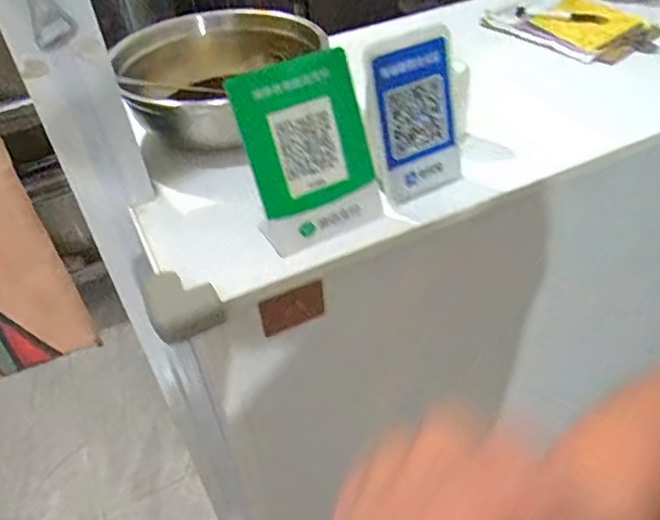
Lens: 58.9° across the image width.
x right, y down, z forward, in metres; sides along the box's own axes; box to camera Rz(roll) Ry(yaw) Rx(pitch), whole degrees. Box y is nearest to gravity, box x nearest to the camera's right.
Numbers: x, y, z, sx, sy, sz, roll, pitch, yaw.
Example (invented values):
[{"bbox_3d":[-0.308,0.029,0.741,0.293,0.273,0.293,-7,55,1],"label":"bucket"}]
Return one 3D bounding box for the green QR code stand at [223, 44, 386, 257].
[{"bbox_3d":[-0.018,-0.099,0.534,0.118,0.139,0.076,-20,44,-17],"label":"green QR code stand"}]

